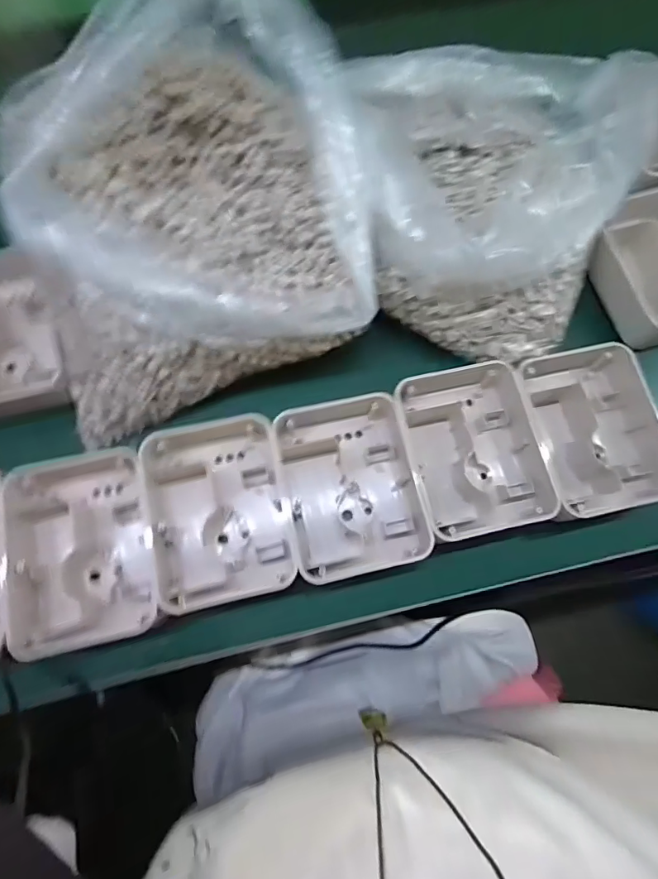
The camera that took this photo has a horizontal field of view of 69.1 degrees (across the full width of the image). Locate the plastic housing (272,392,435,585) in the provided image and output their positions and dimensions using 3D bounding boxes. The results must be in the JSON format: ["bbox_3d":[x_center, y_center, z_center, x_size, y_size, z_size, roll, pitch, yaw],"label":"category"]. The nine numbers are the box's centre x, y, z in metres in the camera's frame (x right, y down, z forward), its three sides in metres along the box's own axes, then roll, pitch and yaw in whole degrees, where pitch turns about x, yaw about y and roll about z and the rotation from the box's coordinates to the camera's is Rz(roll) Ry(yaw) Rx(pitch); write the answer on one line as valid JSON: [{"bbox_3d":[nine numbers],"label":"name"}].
[{"bbox_3d":[0.017,0.034,0.368,0.095,0.040,0.139,-12,75,-4],"label":"plastic housing"}]

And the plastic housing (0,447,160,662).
[{"bbox_3d":[-0.175,0.074,0.350,0.095,0.046,0.140,-12,75,-4],"label":"plastic housing"}]

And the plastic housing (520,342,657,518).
[{"bbox_3d":[0.215,-0.008,0.392,0.109,0.052,0.132,-9,74,-3],"label":"plastic housing"}]

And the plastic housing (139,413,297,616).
[{"bbox_3d":[-0.082,0.050,0.358,0.099,0.036,0.137,-12,75,-4],"label":"plastic housing"}]

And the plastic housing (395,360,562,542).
[{"bbox_3d":[0.110,0.004,0.380,0.100,0.049,0.140,-11,75,-4],"label":"plastic housing"}]

